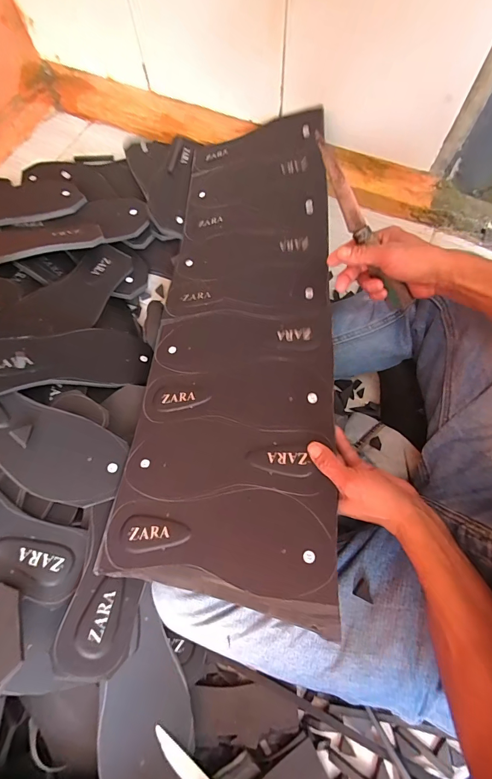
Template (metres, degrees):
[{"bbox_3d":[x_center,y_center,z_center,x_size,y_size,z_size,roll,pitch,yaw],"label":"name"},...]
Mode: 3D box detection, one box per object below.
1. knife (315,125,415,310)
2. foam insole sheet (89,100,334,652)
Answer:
[{"bbox_3d":[0.134,-0.185,0.406,0.019,0.030,0.213,-36,101,-10],"label":"knife"},{"bbox_3d":[-0.008,-0.126,0.515,0.247,0.029,0.763,-2,63,14],"label":"foam insole sheet"}]

